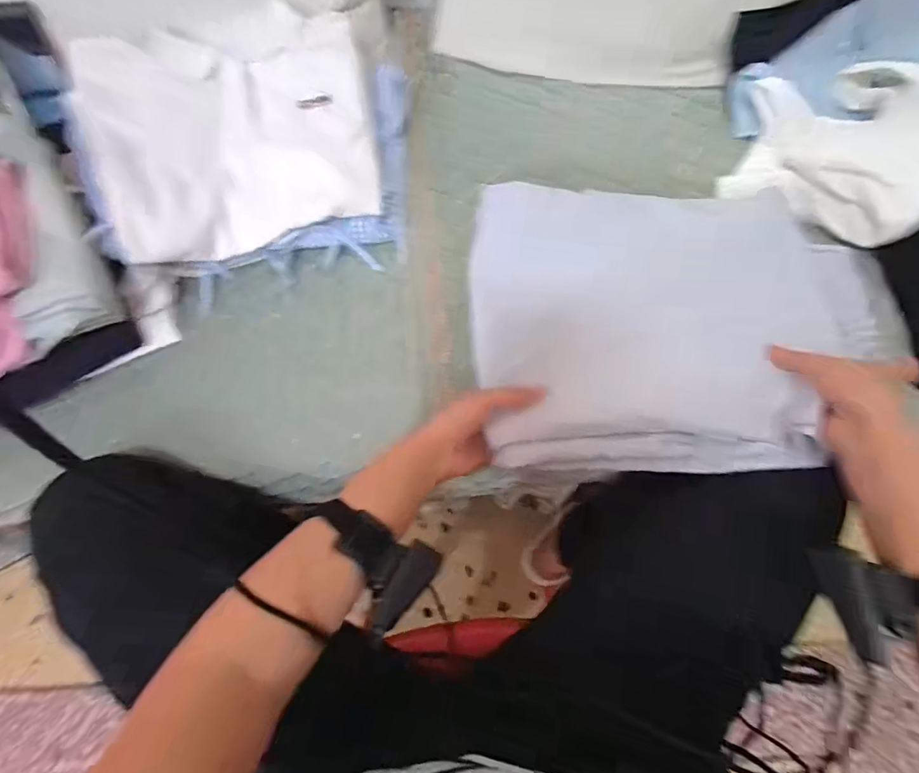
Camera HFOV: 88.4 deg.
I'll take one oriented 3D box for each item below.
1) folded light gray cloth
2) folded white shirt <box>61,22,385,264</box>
[{"bbox_3d":[0.203,-0.061,0.461,0.372,0.052,0.279,0,69,2],"label":"folded light gray cloth"},{"bbox_3d":[-0.253,-0.294,0.553,0.303,0.038,0.252,-16,89,-13],"label":"folded white shirt"}]

